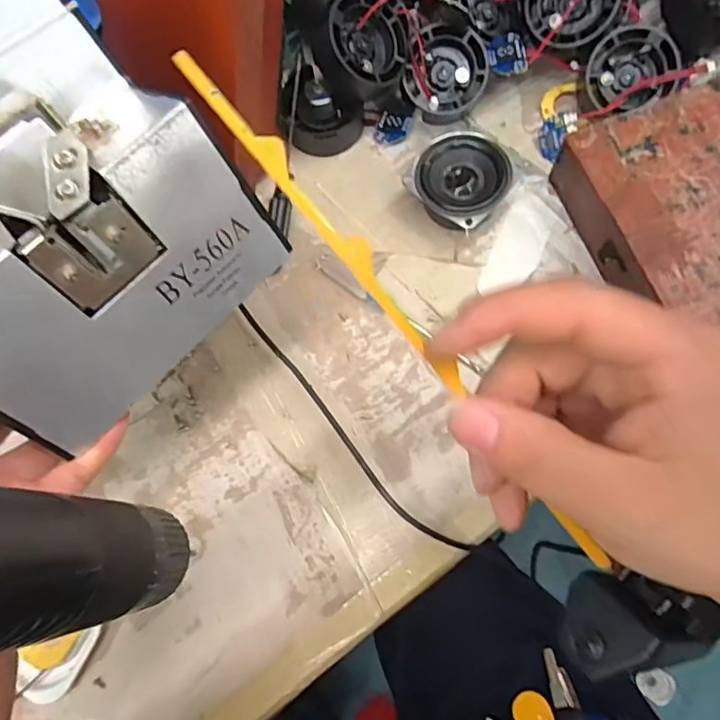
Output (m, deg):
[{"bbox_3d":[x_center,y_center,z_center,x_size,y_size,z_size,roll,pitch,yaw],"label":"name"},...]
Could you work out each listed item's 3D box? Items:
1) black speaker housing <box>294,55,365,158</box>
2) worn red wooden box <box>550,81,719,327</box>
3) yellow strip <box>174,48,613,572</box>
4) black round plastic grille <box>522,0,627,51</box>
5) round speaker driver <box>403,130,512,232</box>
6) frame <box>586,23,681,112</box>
[{"bbox_3d":[-0.020,-0.160,0.351,0.042,0.034,0.041,14,74,7],"label":"black speaker housing"},{"bbox_3d":[0.202,-0.081,0.312,0.128,0.054,0.143,-19,73,-3],"label":"worn red wooden box"},{"bbox_3d":[-0.010,-0.041,0.157,0.008,0.004,0.127,-39,88,-11],"label":"yellow strip"},{"bbox_3d":[0.129,-0.215,0.331,0.055,0.027,0.055,-2,83,21],"label":"black round plastic grille"},{"bbox_3d":[0.058,-0.104,0.333,0.053,0.030,0.060,35,78,12],"label":"round speaker driver"},{"bbox_3d":[0.163,-0.176,0.331,0.050,0.020,0.041,-16,84,3],"label":"frame"}]

